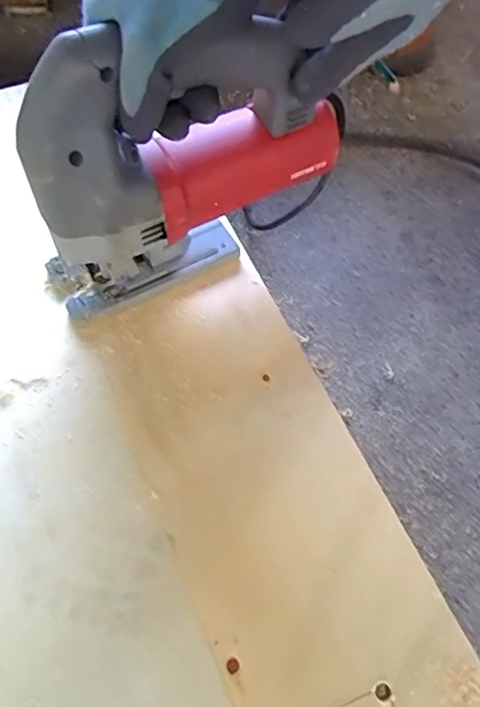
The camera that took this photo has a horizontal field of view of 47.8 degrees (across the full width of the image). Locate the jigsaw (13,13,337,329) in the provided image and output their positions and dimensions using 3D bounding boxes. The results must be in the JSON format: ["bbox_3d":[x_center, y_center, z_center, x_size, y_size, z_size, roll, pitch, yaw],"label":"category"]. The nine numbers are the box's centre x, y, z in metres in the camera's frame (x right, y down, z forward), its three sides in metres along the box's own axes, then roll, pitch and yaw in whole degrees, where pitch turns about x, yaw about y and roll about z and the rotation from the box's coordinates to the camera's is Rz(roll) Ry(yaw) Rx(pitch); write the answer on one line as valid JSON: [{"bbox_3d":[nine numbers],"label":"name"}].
[{"bbox_3d":[-0.037,-0.134,0.386,0.226,0.203,0.060,-23,64,-15],"label":"jigsaw"}]

